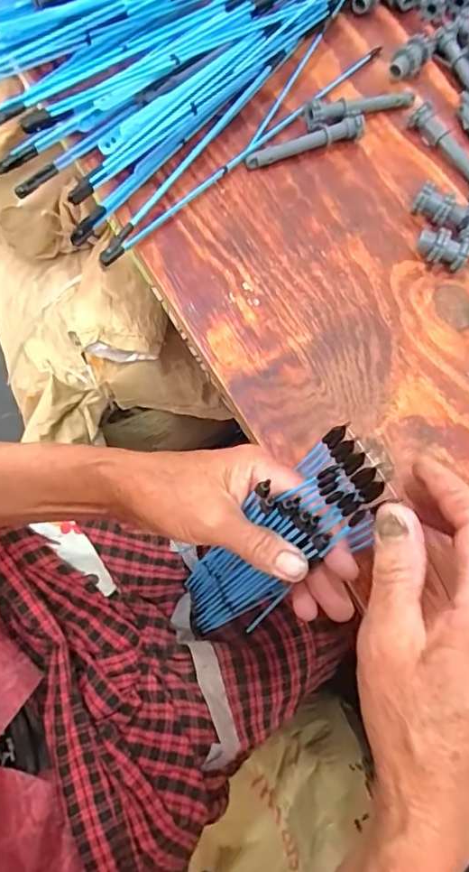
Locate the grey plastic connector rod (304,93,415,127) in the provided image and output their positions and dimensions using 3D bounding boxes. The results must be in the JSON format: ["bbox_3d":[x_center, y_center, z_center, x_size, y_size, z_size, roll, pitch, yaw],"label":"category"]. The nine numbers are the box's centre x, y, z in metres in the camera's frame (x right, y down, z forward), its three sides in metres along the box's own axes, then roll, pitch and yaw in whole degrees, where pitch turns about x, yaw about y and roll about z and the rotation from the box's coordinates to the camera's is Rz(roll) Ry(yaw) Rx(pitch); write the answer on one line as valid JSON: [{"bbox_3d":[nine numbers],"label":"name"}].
[{"bbox_3d":[0.102,-0.262,0.440,0.093,0.015,0.020,-19,75,-17],"label":"grey plastic connector rod"}]

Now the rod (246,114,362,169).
[{"bbox_3d":[0.055,-0.226,0.423,0.097,0.010,0.015,-20,76,-11],"label":"rod"}]

